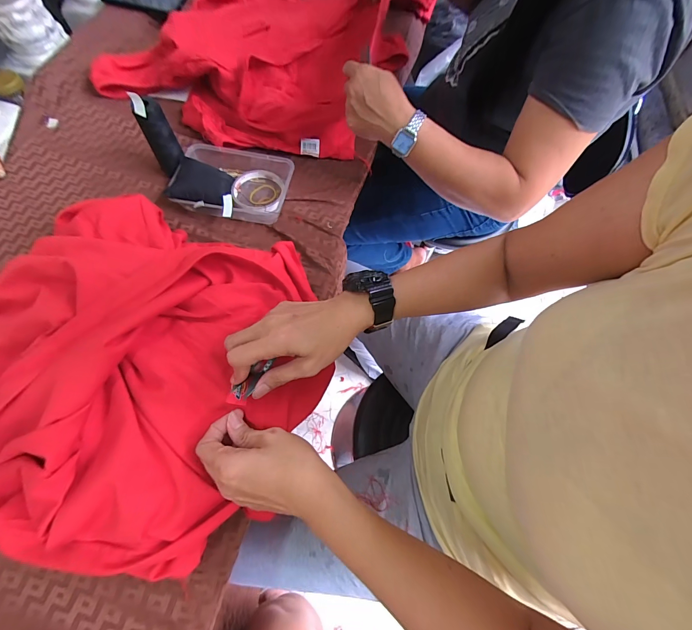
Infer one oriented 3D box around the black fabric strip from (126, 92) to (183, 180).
[{"bbox_3d":[-0.274,-0.261,0.474,0.038,0.118,0.030,-31,72,-15],"label":"black fabric strip"}]

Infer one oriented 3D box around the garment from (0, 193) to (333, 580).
[{"bbox_3d":[-0.225,0.045,0.350,0.371,0.086,0.387,1,66,-3],"label":"garment"}]

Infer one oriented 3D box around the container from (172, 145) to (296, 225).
[{"bbox_3d":[-0.172,-0.208,0.506,0.166,0.034,0.126,3,68,-1],"label":"container"}]

